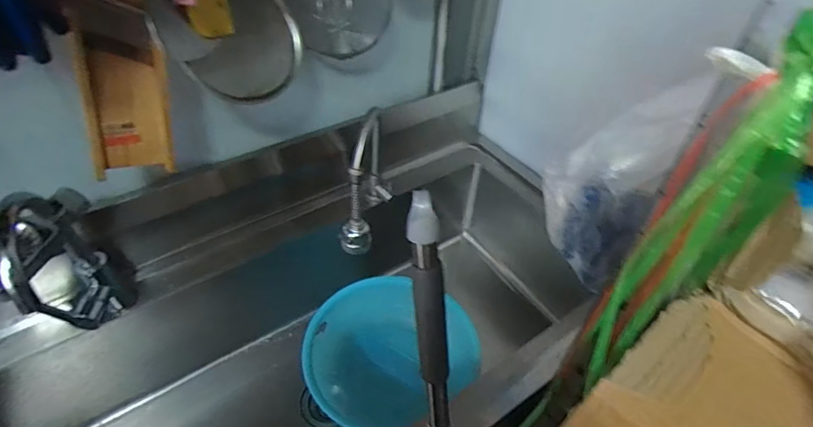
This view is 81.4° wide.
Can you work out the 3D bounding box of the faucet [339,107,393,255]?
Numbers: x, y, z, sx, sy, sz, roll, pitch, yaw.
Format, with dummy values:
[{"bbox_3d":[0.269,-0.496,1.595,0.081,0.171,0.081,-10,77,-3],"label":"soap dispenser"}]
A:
[{"bbox_3d":[-0.074,-0.051,0.838,0.055,0.262,0.206,6,45,3],"label":"faucet"}]

